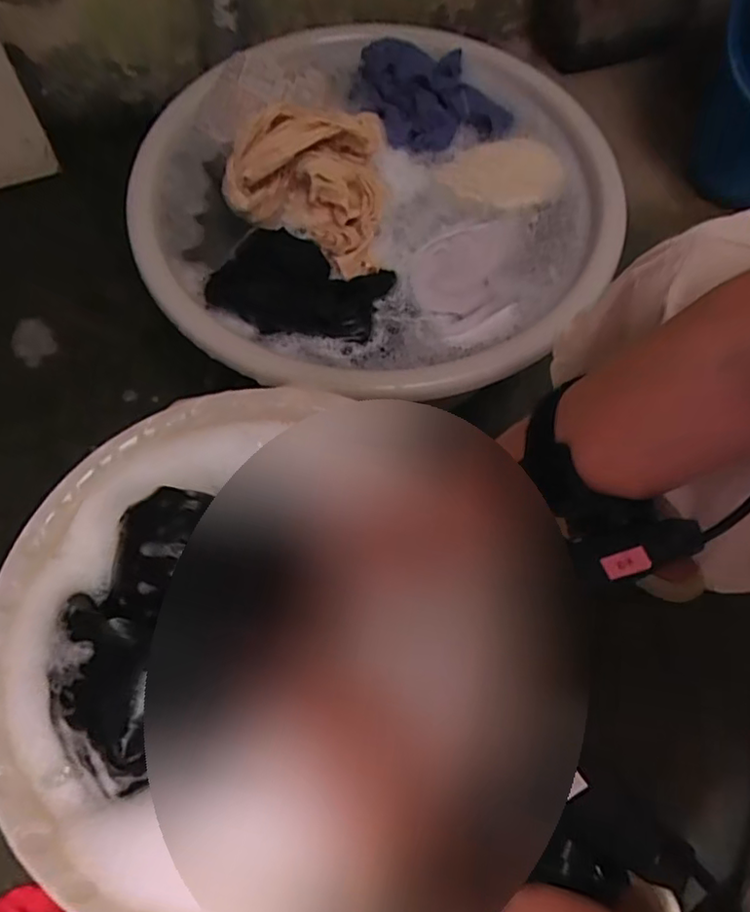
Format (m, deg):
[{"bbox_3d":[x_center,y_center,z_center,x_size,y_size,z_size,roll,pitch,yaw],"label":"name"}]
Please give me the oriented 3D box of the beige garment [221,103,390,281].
[{"bbox_3d":[-0.070,-0.272,0.603,0.162,0.061,0.192,-1,66,-4],"label":"beige garment"}]

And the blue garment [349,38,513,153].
[{"bbox_3d":[0.063,-0.411,0.686,0.152,0.038,0.151,1,64,-2],"label":"blue garment"}]

